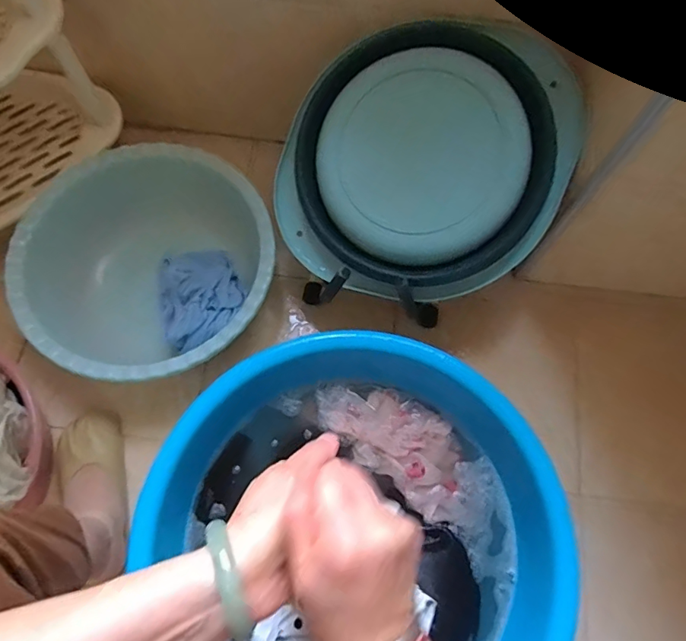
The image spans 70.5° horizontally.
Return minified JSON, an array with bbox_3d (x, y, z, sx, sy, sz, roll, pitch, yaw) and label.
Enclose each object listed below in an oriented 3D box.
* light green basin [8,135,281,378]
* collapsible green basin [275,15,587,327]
[{"bbox_3d":[-0.298,-0.083,0.768,0.367,0.125,0.371,0,70,0],"label":"light green basin"},{"bbox_3d":[0.107,-0.204,0.651,0.423,0.079,0.341,-36,86,13],"label":"collapsible green basin"}]

